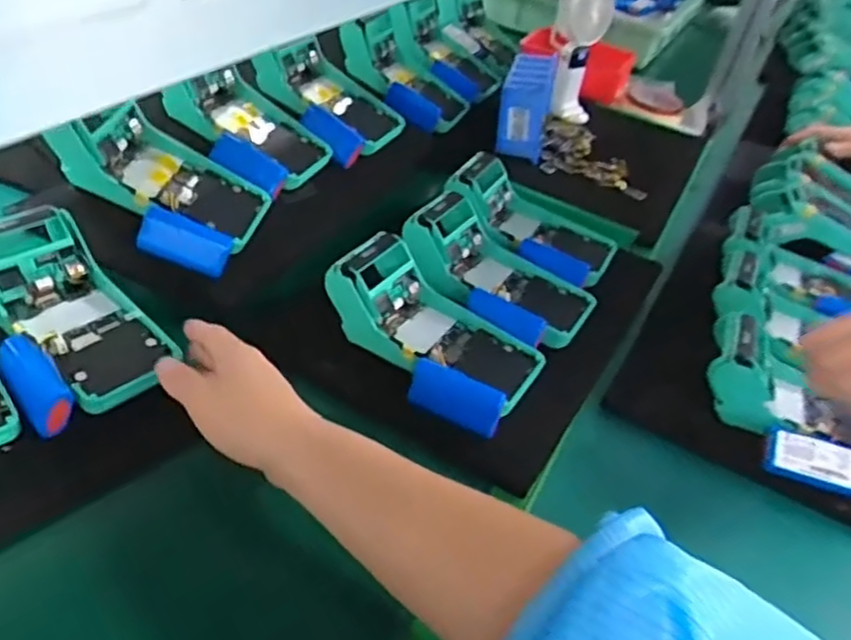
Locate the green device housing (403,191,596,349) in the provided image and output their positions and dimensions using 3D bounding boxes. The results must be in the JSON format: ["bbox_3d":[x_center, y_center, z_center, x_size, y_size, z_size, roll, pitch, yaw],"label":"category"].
[{"bbox_3d":[0.065,-0.048,0.587,0.157,0.062,0.103,21,34,21],"label":"green device housing"}]

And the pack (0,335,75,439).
[{"bbox_3d":[-0.253,0.038,0.442,0.028,0.023,0.077,-24,60,-40],"label":"pack"}]

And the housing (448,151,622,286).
[{"bbox_3d":[0.105,-0.102,0.665,0.159,0.074,0.099,22,35,23],"label":"housing"}]

